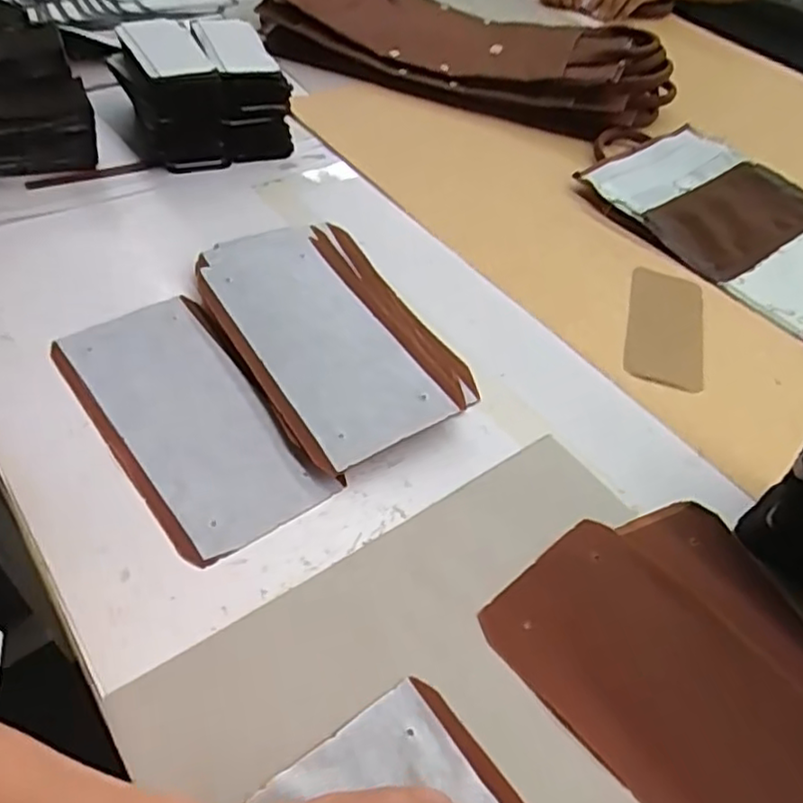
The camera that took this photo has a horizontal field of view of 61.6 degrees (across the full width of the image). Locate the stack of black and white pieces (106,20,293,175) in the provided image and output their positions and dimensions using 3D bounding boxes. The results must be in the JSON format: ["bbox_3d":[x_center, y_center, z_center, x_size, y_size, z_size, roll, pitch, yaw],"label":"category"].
[{"bbox_3d":[-0.229,-0.357,0.779,0.161,0.110,0.166,-17,53,-19],"label":"stack of black and white pieces"}]

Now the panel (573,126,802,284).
[{"bbox_3d":[0.360,-0.248,0.800,0.255,0.014,0.221,-29,58,-27],"label":"panel"}]

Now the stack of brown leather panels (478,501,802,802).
[{"bbox_3d":[0.206,0.181,0.420,0.190,0.011,0.267,-32,59,-29],"label":"stack of brown leather panels"}]

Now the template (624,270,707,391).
[{"bbox_3d":[0.254,-0.074,0.650,0.069,0.009,0.157,15,49,7],"label":"template"}]

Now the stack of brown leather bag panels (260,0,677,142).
[{"bbox_3d":[0.086,-0.528,0.960,0.593,0.096,0.274,19,50,10],"label":"stack of brown leather bag panels"}]

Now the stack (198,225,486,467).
[{"bbox_3d":[-0.061,-0.067,0.581,0.157,0.032,0.266,-24,56,-24],"label":"stack"}]

